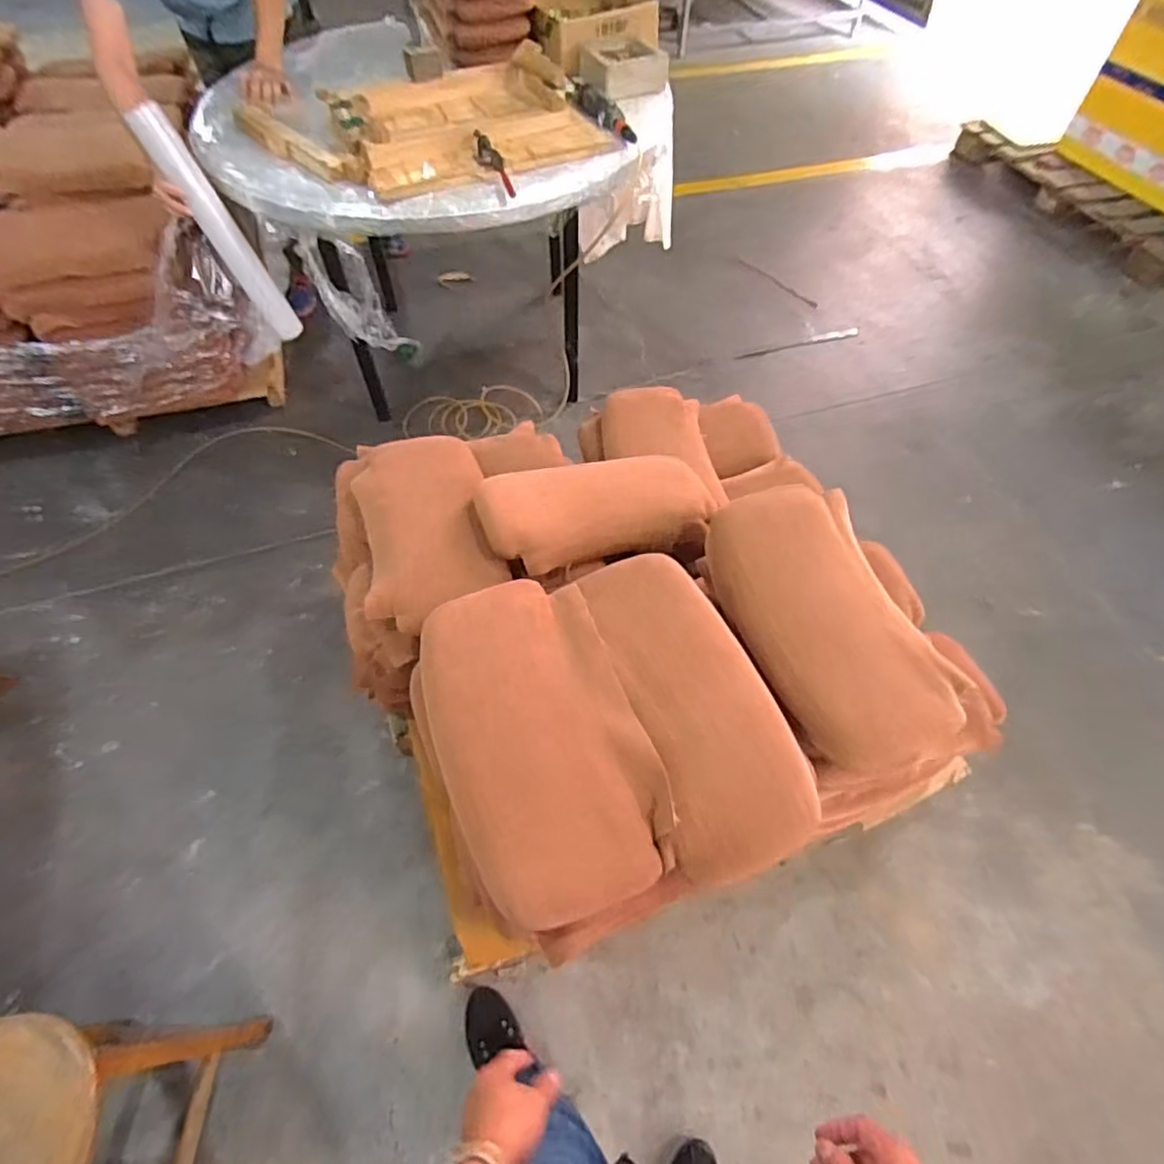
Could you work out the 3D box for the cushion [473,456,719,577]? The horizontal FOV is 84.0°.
[{"bbox_3d":[0.037,-0.133,1.191,0.435,0.130,0.208,-13,67,-16],"label":"cushion"}]

